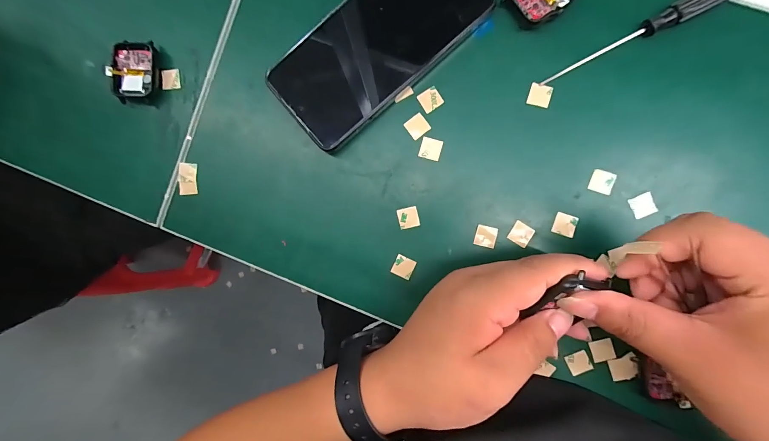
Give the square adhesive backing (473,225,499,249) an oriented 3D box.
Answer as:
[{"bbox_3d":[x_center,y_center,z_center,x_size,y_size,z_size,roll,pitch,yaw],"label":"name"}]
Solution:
[{"bbox_3d":[0.075,0.012,0.246,0.016,0.004,0.015,14,91,6],"label":"square adhesive backing"}]

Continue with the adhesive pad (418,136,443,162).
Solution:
[{"bbox_3d":[0.035,-0.054,0.250,0.016,0.004,0.015,16,92,6],"label":"adhesive pad"}]

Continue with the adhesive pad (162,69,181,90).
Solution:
[{"bbox_3d":[-0.172,-0.114,0.270,0.013,0.006,0.017,-3,90,6],"label":"adhesive pad"}]

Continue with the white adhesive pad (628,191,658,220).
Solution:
[{"bbox_3d":[0.183,-0.011,0.235,0.016,0.004,0.015,-22,88,5],"label":"white adhesive pad"}]

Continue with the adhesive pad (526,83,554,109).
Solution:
[{"bbox_3d":[0.113,-0.091,0.240,0.016,0.004,0.015,15,91,6],"label":"adhesive pad"}]

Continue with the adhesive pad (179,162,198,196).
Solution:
[{"bbox_3d":[-0.160,-0.034,0.272,0.013,0.004,0.026,2,98,-12],"label":"adhesive pad"}]

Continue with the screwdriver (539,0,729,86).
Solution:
[{"bbox_3d":[0.172,-0.128,0.227,0.129,0.011,0.013,-24,88,5],"label":"screwdriver"}]

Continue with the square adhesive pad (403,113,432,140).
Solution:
[{"bbox_3d":[0.025,-0.071,0.250,0.015,0.004,0.015,-38,86,5],"label":"square adhesive pad"}]

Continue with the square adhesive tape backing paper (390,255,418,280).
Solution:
[{"bbox_3d":[0.015,0.036,0.254,0.016,0.004,0.015,24,92,5],"label":"square adhesive tape backing paper"}]

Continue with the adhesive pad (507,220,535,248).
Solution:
[{"bbox_3d":[0.100,0.010,0.244,0.015,0.004,0.016,31,93,5],"label":"adhesive pad"}]

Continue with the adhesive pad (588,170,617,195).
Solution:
[{"bbox_3d":[0.156,-0.027,0.238,0.016,0.004,0.015,19,92,6],"label":"adhesive pad"}]

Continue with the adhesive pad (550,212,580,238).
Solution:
[{"bbox_3d":[0.131,0.003,0.241,0.016,0.004,0.015,18,92,6],"label":"adhesive pad"}]

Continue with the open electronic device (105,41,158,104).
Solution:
[{"bbox_3d":[-0.200,-0.119,0.268,0.035,0.012,0.044,2,90,6],"label":"open electronic device"}]

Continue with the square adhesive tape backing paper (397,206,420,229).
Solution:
[{"bbox_3d":[0.018,-0.002,0.252,0.015,0.004,0.015,-13,89,6],"label":"square adhesive tape backing paper"}]

